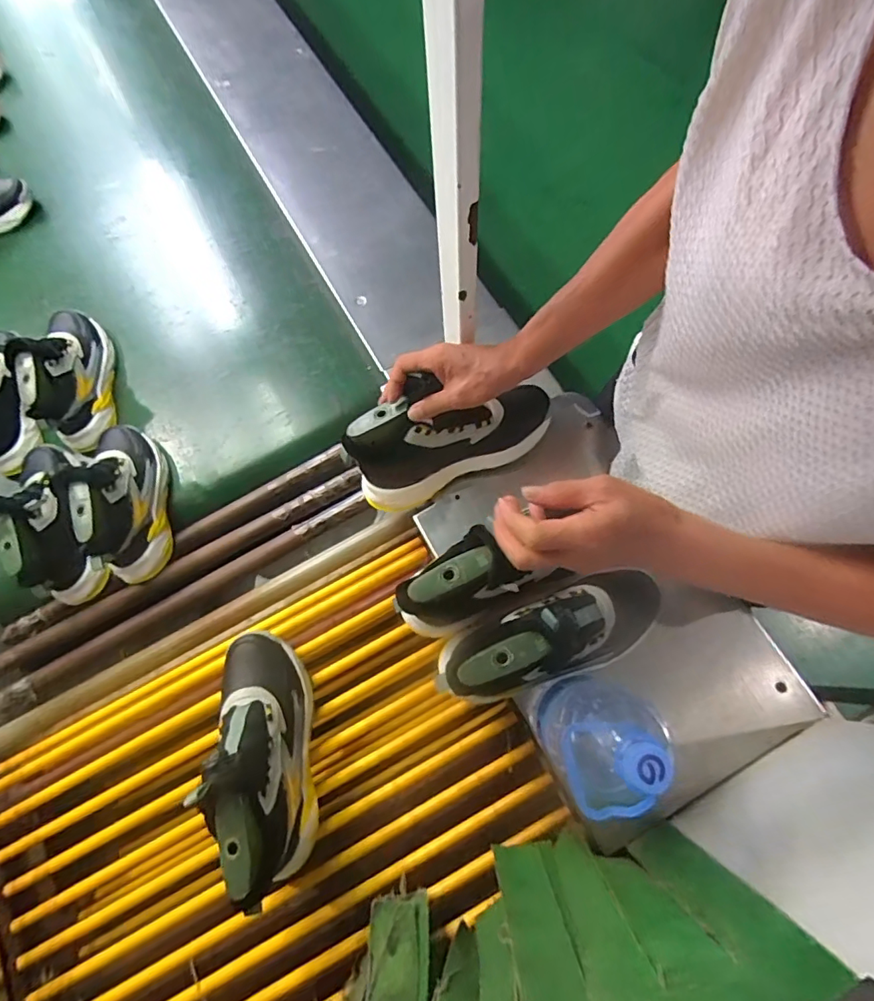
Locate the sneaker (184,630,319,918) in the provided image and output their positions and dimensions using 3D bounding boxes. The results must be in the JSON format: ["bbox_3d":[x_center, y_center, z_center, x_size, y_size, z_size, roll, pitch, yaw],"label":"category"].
[{"bbox_3d":[-0.193,0.276,0.558,0.086,0.159,0.256,-10,72,-1],"label":"sneaker"}]

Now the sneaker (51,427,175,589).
[{"bbox_3d":[-0.474,-0.024,0.760,0.087,0.133,0.270,-22,72,-5],"label":"sneaker"}]

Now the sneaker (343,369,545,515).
[{"bbox_3d":[0.009,-0.089,0.627,0.247,0.163,0.091,-19,46,-2],"label":"sneaker"}]

